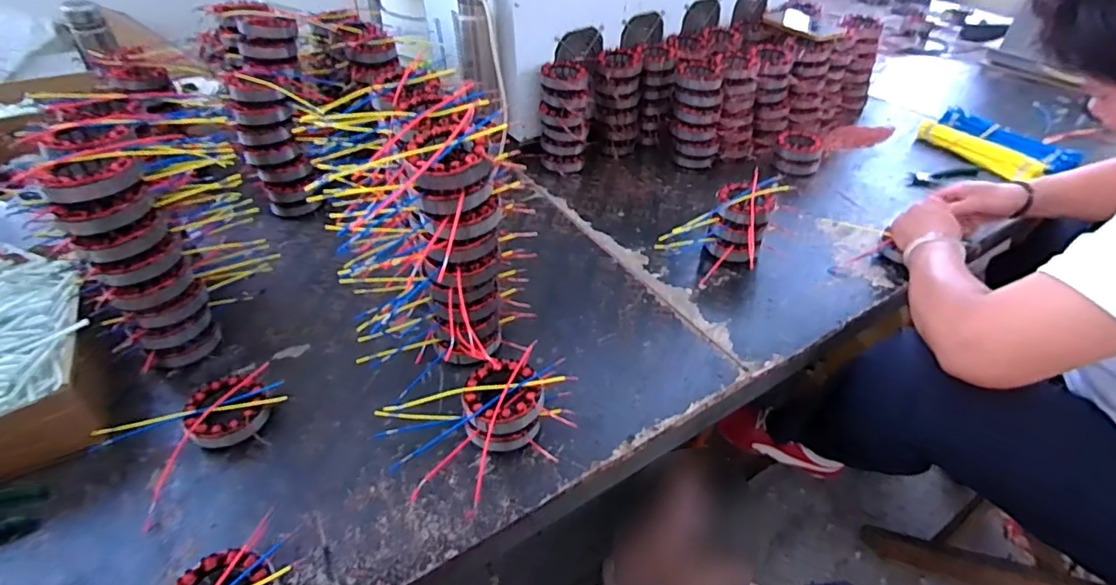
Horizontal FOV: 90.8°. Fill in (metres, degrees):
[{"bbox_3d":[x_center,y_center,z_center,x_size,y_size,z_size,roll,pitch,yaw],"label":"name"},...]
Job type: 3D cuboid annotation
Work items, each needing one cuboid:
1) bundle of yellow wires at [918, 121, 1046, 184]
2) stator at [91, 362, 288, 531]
[{"bbox_3d":[0.824,-0.278,1.086,0.043,0.043,0.233,-18,45,-20],"label":"bundle of yellow wires"},{"bbox_3d":[-0.408,0.153,0.630,0.141,0.038,0.181,31,50,29],"label":"stator"}]

